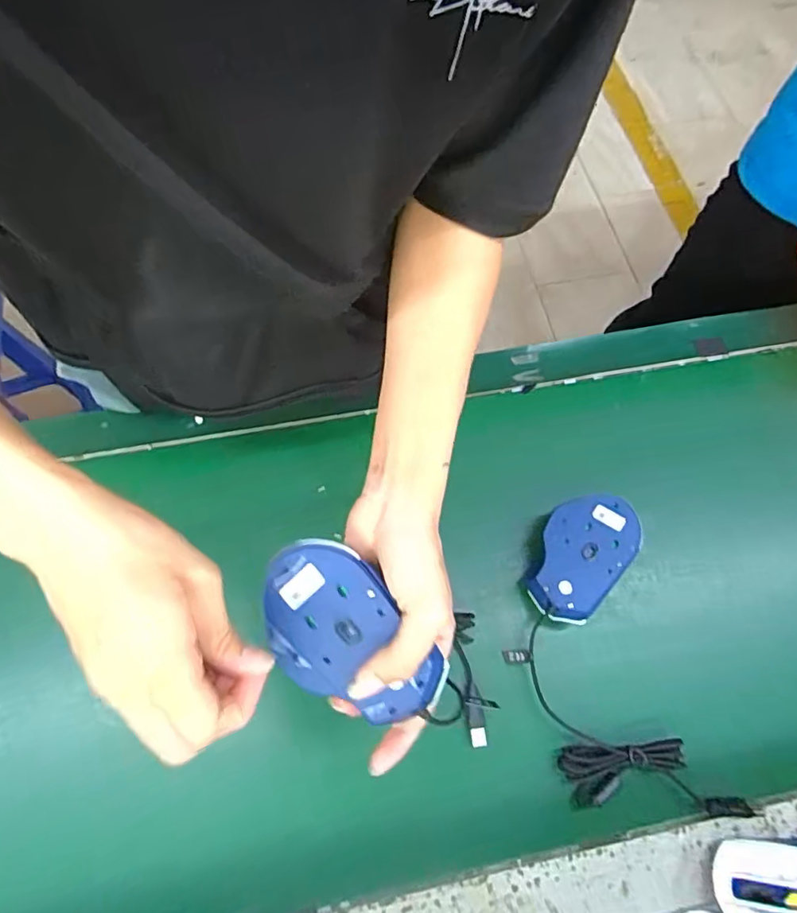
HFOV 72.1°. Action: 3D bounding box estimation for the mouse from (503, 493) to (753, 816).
[{"bbox_3d":[0.168,0.164,0.458,0.133,0.051,0.257,-10,68,-5],"label":"mouse"}]

